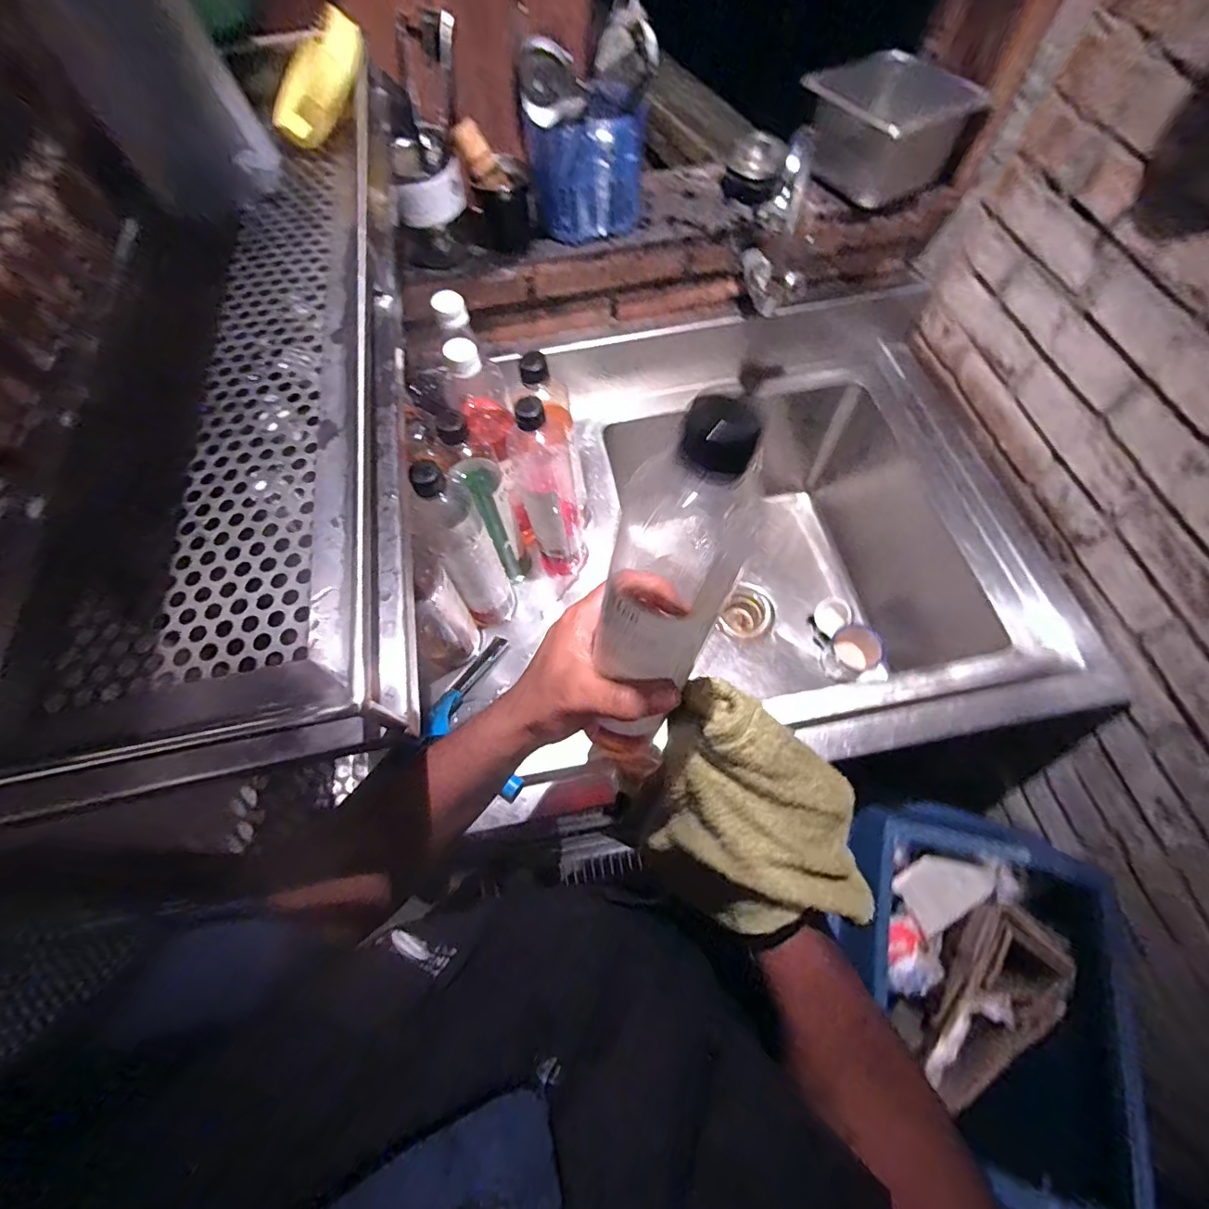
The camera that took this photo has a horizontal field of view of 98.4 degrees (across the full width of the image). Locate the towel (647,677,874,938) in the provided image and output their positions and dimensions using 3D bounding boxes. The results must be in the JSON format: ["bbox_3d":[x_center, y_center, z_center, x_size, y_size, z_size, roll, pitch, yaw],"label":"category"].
[{"bbox_3d":[0.094,0.144,0.341,0.150,0.121,0.110,33,70,16],"label":"towel"}]

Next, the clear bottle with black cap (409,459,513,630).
[{"bbox_3d":[-0.155,-0.055,0.597,0.061,0.267,0.054,-26,66,-10],"label":"clear bottle with black cap"}]

